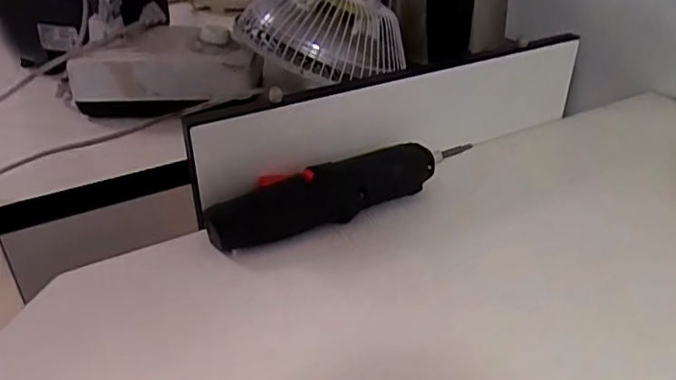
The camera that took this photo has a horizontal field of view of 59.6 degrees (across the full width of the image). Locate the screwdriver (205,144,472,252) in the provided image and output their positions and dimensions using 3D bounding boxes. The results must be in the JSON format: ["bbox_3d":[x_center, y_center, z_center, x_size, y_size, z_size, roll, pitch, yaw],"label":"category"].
[{"bbox_3d":[0.008,-0.005,0.476,0.220,0.040,0.035,-16,35,-22],"label":"screwdriver"}]

